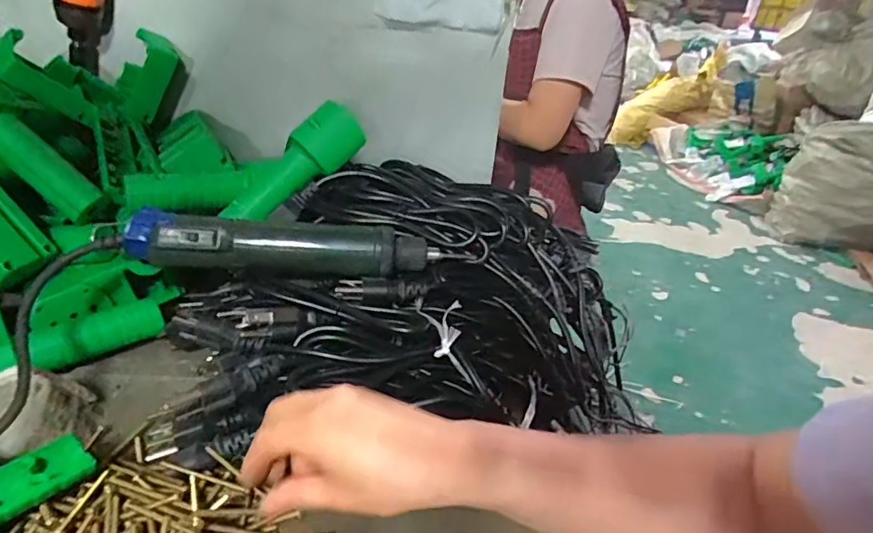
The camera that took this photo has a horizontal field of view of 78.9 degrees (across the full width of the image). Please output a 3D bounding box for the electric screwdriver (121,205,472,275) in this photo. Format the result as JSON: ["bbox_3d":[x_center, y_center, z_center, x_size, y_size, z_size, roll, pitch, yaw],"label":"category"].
[{"bbox_3d":[-0.106,-0.017,0.415,0.250,0.042,0.041,1,31,-5],"label":"electric screwdriver"}]

